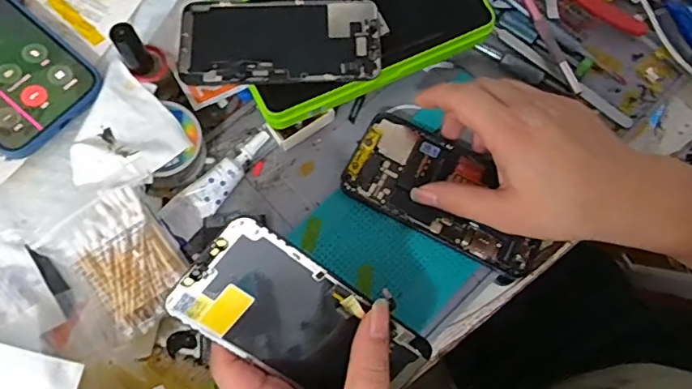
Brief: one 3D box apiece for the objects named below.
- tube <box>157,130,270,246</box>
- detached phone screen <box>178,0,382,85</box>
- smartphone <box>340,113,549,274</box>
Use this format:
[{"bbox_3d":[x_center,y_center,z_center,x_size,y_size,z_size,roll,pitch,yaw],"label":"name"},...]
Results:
[{"bbox_3d":[-0.091,-0.008,0.379,0.027,0.014,0.095,43,76,12],"label":"tube"},{"bbox_3d":[-0.048,-0.113,0.382,0.143,0.011,0.068,-1,71,-1],"label":"detached phone screen"},{"bbox_3d":[0.075,-0.004,0.383,0.147,0.007,0.072,26,73,7],"label":"smartphone"}]

